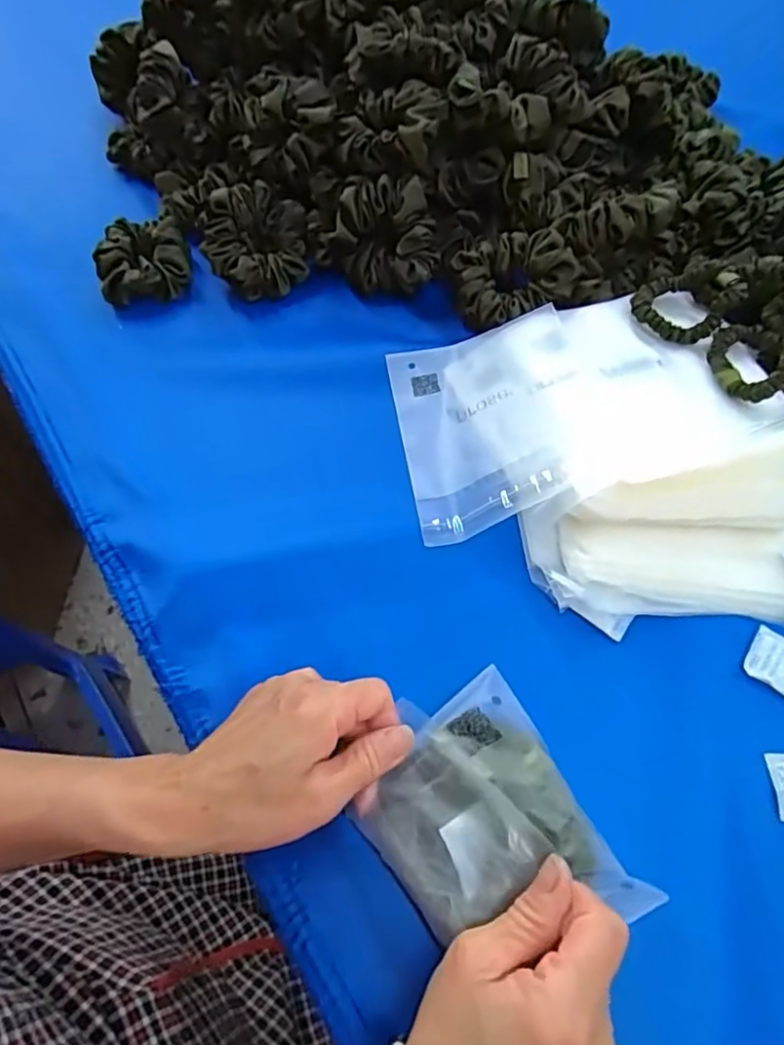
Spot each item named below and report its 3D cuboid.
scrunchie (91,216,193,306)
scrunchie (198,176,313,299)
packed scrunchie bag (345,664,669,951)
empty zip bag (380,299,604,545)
[{"bbox_3d":[-0.217,-0.230,0.538,0.077,0.043,0.079,-12,59,-5],"label":"scrunchie"},{"bbox_3d":[-0.115,-0.239,0.527,0.087,0.031,0.082,-1,94,-11],"label":"scrunchie"},{"bbox_3d":[0.043,0.143,0.290,0.098,0.022,0.124,-26,61,-13],"label":"packed scrunchie bag"},{"bbox_3d":[0.071,-0.078,0.437,0.134,0.019,0.177,-20,50,16],"label":"empty zip bag"}]

